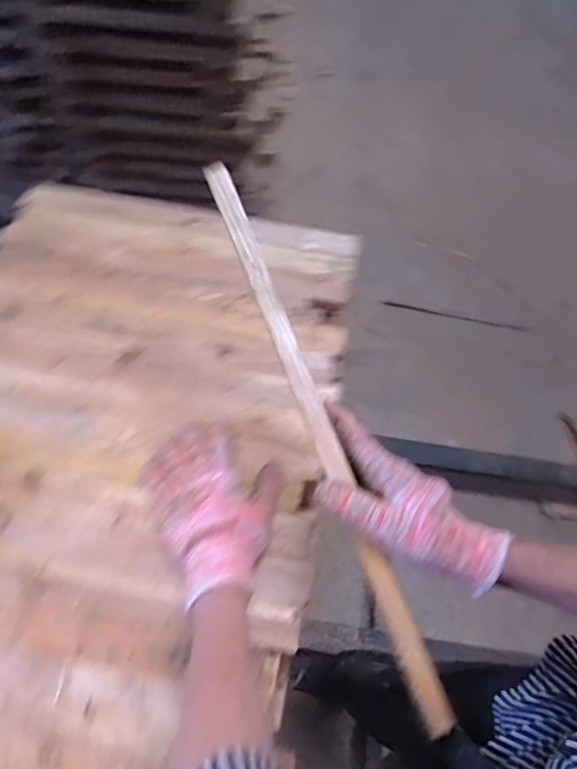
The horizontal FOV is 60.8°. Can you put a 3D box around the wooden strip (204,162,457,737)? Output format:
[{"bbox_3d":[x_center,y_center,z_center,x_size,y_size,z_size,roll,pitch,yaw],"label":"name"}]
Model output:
[{"bbox_3d":[0.027,0.035,0.410,0.021,0.017,0.491,-20,81,-12],"label":"wooden strip"}]

